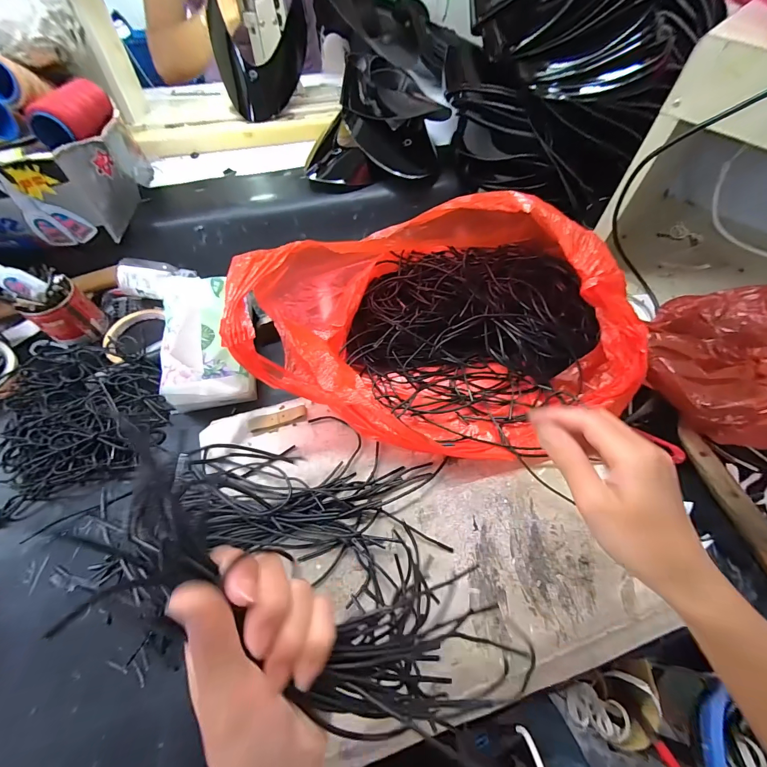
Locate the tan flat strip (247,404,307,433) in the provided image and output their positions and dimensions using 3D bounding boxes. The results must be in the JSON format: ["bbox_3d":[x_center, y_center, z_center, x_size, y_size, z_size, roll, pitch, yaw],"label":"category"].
[{"bbox_3d":[-0.115,0.039,0.387,0.062,0.008,0.015,-17,60,-10],"label":"tan flat strip"}]

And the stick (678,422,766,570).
[{"bbox_3d":[0.356,0.128,0.346,0.024,0.008,0.188,-25,60,19],"label":"stick"}]

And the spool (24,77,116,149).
[{"bbox_3d":[-0.365,-0.321,0.415,0.049,0.040,0.108,2,59,1],"label":"spool"}]

